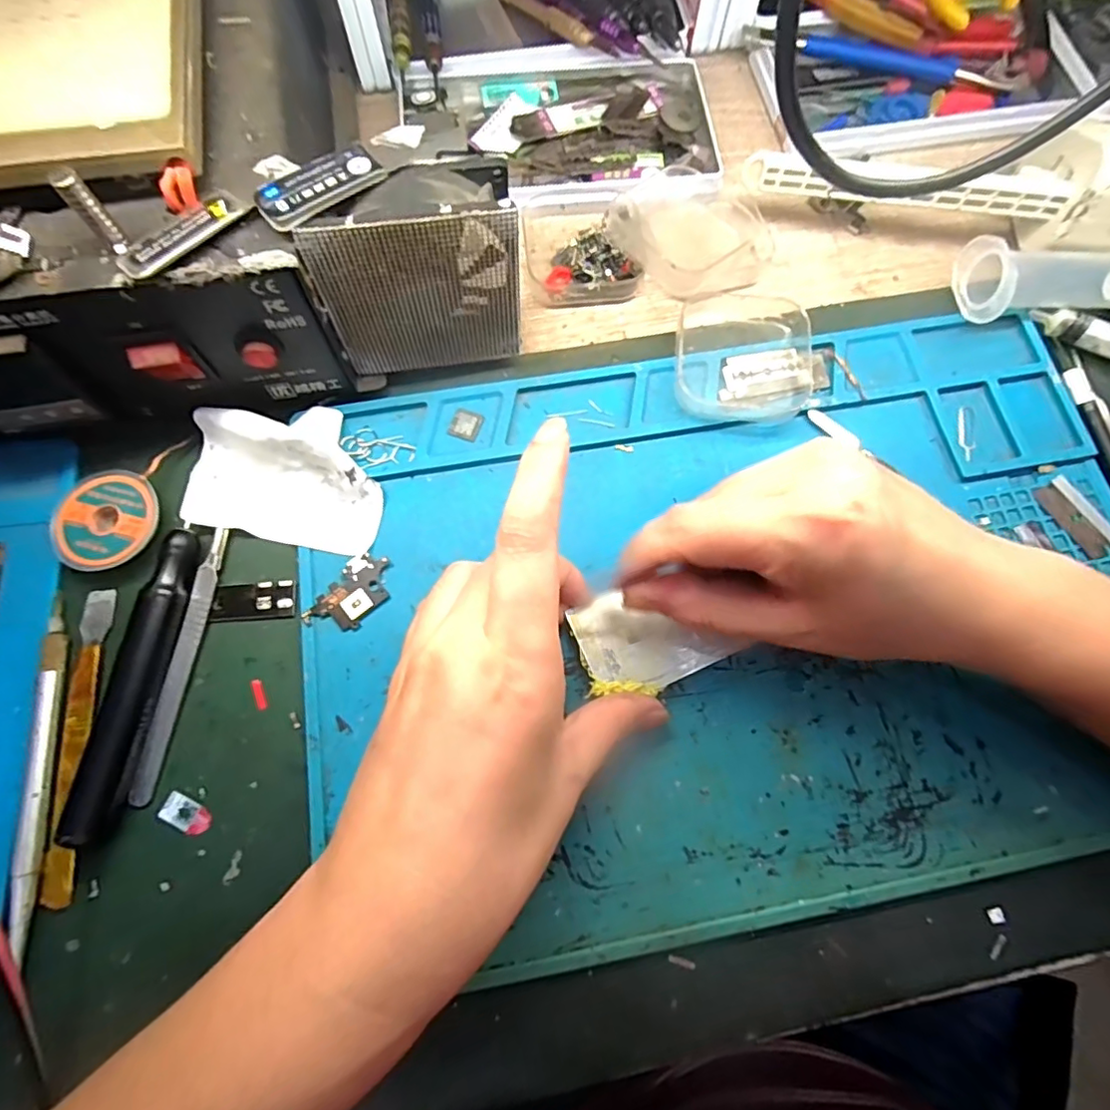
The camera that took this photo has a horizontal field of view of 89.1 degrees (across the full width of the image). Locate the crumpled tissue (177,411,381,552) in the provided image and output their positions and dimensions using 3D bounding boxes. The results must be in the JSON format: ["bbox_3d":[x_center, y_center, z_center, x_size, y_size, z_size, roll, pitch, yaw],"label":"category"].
[{"bbox_3d":[-0.120,-0.039,0.252,0.086,0.019,0.062,10,74,2],"label":"crumpled tissue"}]

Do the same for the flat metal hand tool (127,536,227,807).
[{"bbox_3d":[-0.156,0.044,0.237,0.008,0.005,0.113,6,74,1],"label":"flat metal hand tool"}]

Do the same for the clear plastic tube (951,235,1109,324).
[{"bbox_3d":[0.260,-0.143,0.284,0.101,0.031,0.041,-7,74,-3],"label":"clear plastic tube"}]

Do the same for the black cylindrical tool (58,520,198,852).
[{"bbox_3d":[-0.169,0.048,0.229,0.016,0.014,0.120,6,74,1],"label":"black cylindrical tool"}]

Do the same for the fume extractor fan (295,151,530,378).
[{"bbox_3d":[-0.055,-0.116,0.243,0.079,0.086,0.027,-11,74,-4],"label":"fume extractor fan"}]

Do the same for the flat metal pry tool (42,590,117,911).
[{"bbox_3d":[-0.193,0.073,0.225,0.012,0.004,0.120,-5,74,-2],"label":"flat metal pry tool"}]

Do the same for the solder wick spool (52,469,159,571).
[{"bbox_3d":[-0.197,-0.015,0.247,0.042,0.008,0.044,0,74,-1],"label":"solder wick spool"}]

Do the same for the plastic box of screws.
[{"bbox_3d":[0.013,-0.167,0.299,0.055,0.019,0.065,-10,74,-4],"label":"plastic box of screws"}]

